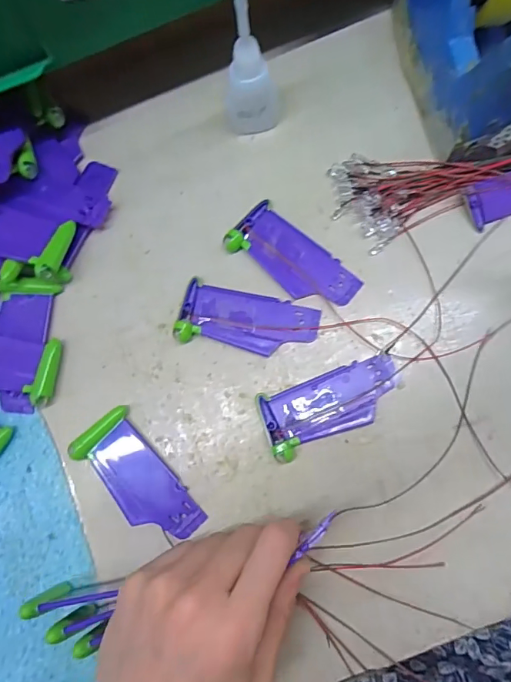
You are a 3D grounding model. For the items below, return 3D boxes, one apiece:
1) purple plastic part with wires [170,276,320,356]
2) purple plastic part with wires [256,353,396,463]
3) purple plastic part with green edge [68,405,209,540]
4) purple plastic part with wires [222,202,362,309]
[{"bbox_3d":[-0.005,-0.013,0.292,0.089,0.008,0.038,11,80,6],"label":"purple plastic part with wires"},{"bbox_3d":[0.048,0.041,0.280,0.087,0.007,0.041,-19,79,0],"label":"purple plastic part with wires"},{"bbox_3d":[-0.073,0.087,0.278,0.039,0.010,0.089,-40,79,-4],"label":"purple plastic part with green edge"},{"bbox_3d":[0.025,-0.054,0.298,0.088,0.007,0.041,41,84,10],"label":"purple plastic part with wires"}]

